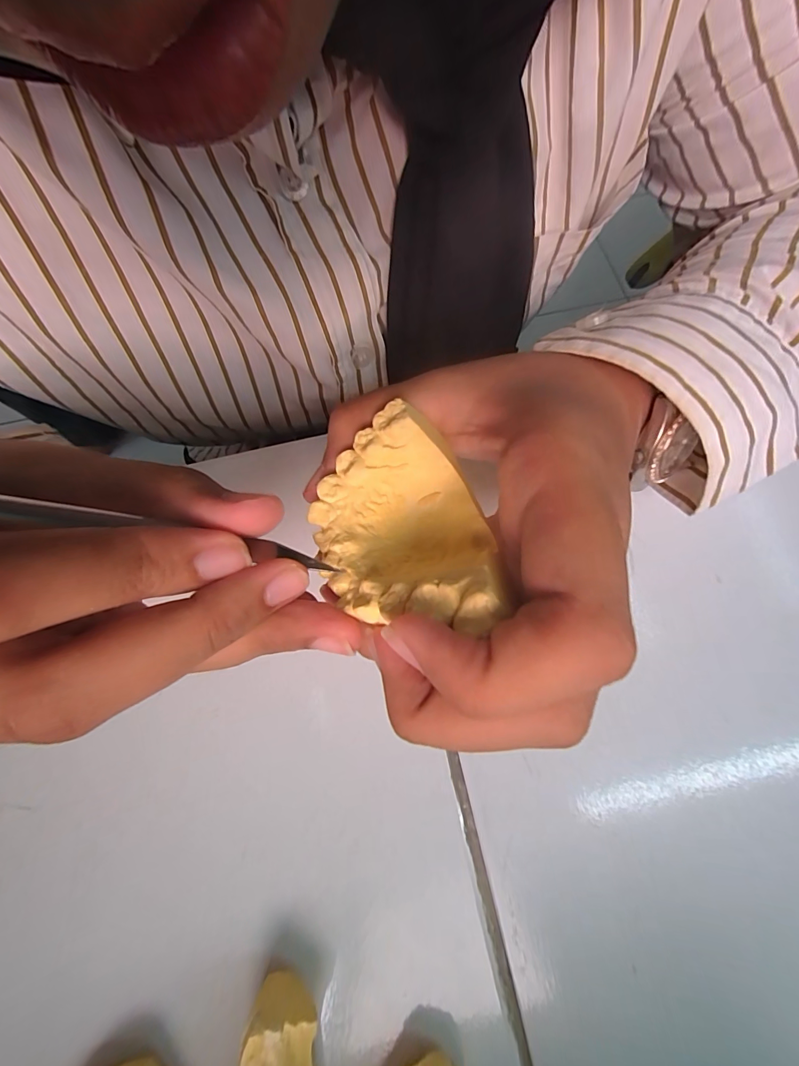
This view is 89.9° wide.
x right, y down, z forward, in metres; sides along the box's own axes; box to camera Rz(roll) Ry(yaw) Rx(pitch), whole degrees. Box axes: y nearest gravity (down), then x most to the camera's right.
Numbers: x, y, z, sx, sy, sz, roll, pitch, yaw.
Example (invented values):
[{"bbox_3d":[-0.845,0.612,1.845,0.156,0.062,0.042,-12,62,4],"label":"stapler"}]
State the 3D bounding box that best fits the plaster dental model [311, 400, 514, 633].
[{"bbox_3d":[-0.001,-0.003,0.096,0.041,0.031,0.057,-17,72,-4],"label":"plaster dental model"}]

